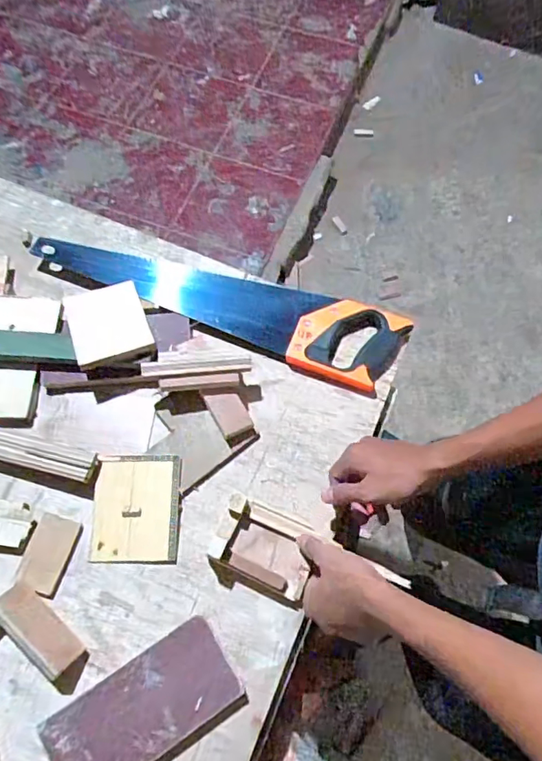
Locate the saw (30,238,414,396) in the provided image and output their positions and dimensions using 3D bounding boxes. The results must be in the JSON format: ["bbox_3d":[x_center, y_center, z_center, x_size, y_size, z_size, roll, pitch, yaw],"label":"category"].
[{"bbox_3d":[-0.078,-0.113,0.702,0.512,0.025,0.108,19,70,8],"label":"saw"}]

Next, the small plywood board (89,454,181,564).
[{"bbox_3d":[-0.160,0.150,0.606,0.099,0.012,0.122,0,69,1],"label":"small plywood board"}]

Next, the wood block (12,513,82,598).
[{"bbox_3d":[-0.258,0.199,0.591,0.049,0.005,0.082,17,65,1],"label":"wood block"}]

